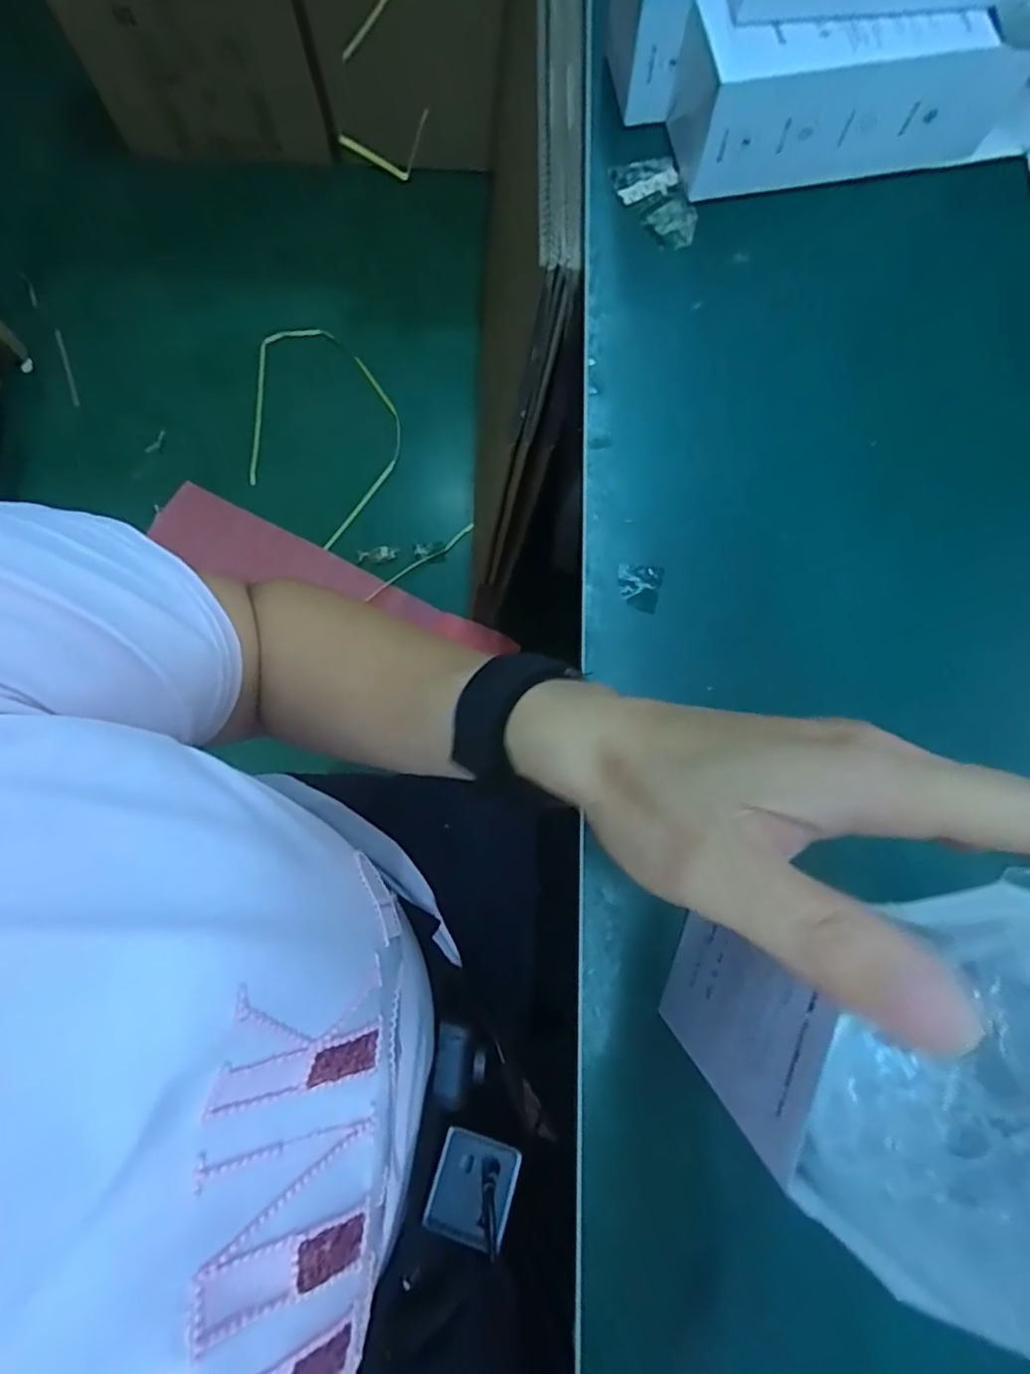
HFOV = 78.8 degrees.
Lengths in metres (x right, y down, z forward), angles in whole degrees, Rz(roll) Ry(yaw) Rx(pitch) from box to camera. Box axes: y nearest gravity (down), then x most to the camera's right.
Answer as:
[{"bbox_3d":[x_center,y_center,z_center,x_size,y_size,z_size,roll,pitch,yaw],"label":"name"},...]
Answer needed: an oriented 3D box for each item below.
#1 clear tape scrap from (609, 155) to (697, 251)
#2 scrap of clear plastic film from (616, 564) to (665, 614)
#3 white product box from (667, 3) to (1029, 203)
[{"bbox_3d":[0.095,-0.321,0.416,0.043,0.007,0.072,-19,77,-4],"label":"clear tape scrap"},{"bbox_3d":[0.070,-0.056,0.355,0.025,0.004,0.027,7,77,2],"label":"scrap of clear plastic film"},{"bbox_3d":[0.222,-0.377,0.393,0.230,0.076,0.073,-8,77,-1],"label":"white product box"}]

